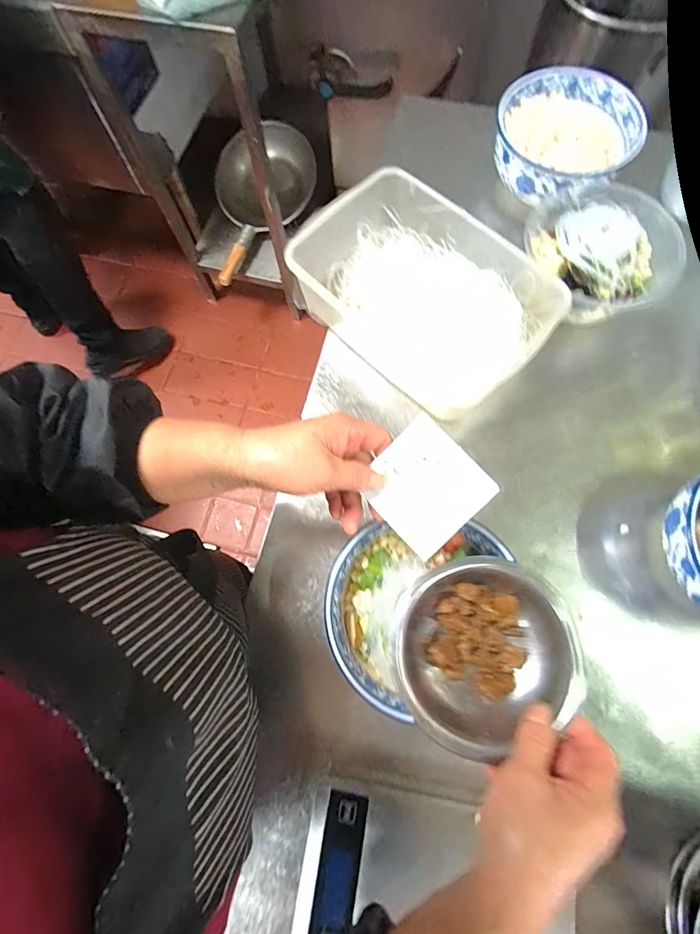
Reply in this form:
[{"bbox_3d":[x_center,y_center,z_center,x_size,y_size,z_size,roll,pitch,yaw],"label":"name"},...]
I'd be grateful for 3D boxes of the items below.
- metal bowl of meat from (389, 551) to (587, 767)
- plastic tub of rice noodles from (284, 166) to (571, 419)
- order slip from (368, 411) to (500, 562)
[{"bbox_3d":[0.101,0.139,0.313,0.121,0.052,0.128,0,74,1],"label":"metal bowl of meat"},{"bbox_3d":[0.082,-0.209,0.481,0.291,0.082,0.182,40,79,12],"label":"plastic tub of rice noodles"},{"bbox_3d":[0.056,0.015,0.306,0.078,0.005,0.079,-45,87,6],"label":"order slip"}]

